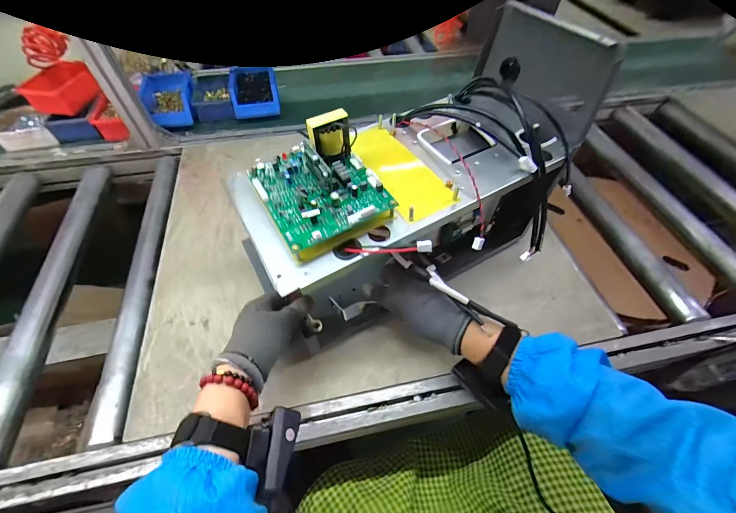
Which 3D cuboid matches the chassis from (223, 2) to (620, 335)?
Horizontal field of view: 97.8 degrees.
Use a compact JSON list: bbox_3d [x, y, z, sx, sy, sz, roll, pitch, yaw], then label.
[{"bbox_3d":[0.064,-0.118,0.399,0.438,0.155,0.211,-32,60,-13],"label":"chassis"}]

